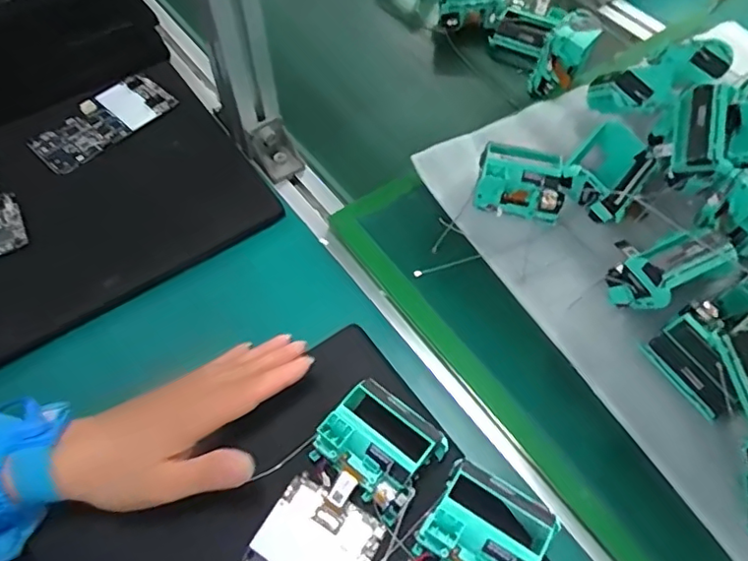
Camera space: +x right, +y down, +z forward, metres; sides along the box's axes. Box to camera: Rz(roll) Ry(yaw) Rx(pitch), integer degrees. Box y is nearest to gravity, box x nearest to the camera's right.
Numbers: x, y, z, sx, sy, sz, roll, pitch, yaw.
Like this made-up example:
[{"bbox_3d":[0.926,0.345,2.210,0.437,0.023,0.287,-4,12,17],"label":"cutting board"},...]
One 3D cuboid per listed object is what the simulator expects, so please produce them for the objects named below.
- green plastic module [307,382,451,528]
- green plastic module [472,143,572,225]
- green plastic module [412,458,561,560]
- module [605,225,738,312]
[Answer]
[{"bbox_3d":[0.001,0.107,0.353,0.067,0.033,0.070,34,66,18],"label":"green plastic module"},{"bbox_3d":[0.123,-0.080,0.472,0.073,0.033,0.053,12,61,7],"label":"green plastic module"},{"bbox_3d":[0.065,0.146,0.329,0.065,0.034,0.059,29,65,16],"label":"green plastic module"},{"bbox_3d":[0.213,-0.007,0.412,0.071,0.056,0.048,-23,63,-12],"label":"module"}]

